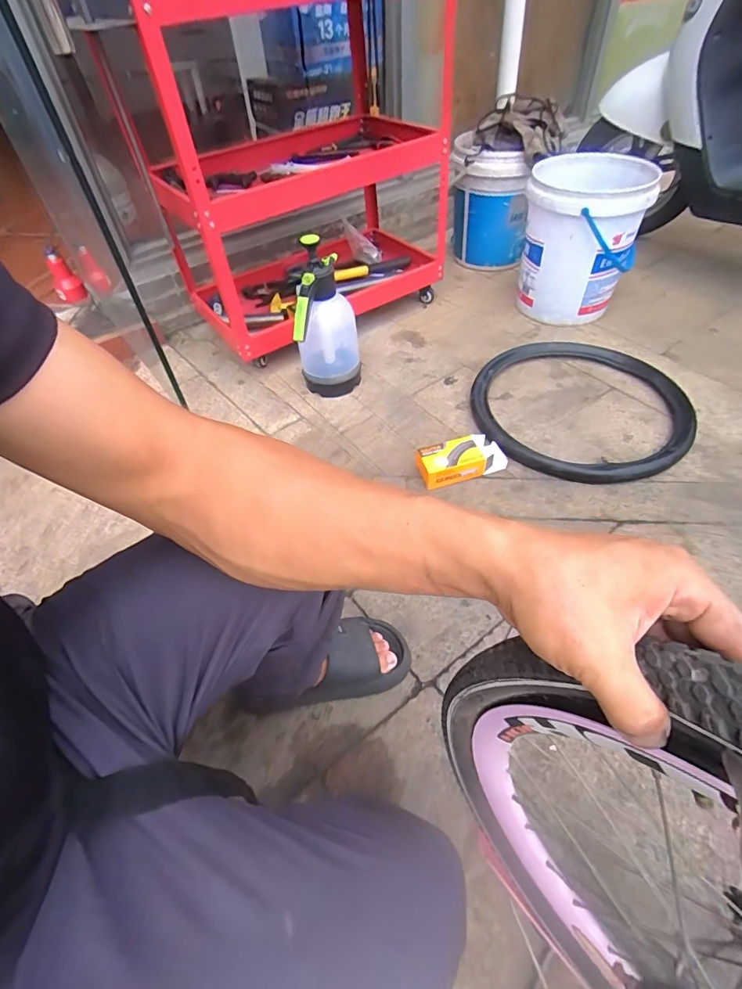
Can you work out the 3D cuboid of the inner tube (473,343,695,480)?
[{"bbox_3d":[0.482,-0.217,1.047,0.469,0.047,0.450,17,52,17],"label":"inner tube"}]

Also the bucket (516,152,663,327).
[{"bbox_3d":[0.536,-0.650,1.202,0.277,0.323,0.255,14,51,15],"label":"bucket"}]

